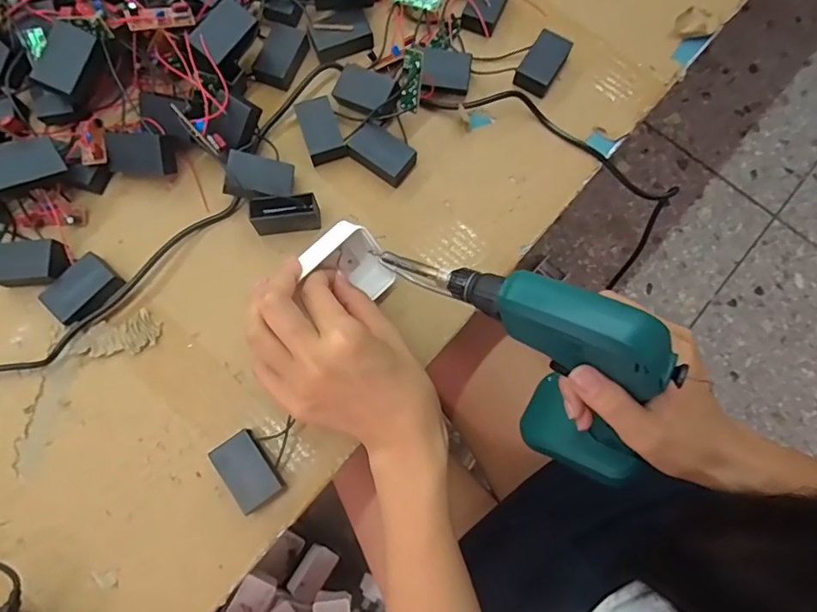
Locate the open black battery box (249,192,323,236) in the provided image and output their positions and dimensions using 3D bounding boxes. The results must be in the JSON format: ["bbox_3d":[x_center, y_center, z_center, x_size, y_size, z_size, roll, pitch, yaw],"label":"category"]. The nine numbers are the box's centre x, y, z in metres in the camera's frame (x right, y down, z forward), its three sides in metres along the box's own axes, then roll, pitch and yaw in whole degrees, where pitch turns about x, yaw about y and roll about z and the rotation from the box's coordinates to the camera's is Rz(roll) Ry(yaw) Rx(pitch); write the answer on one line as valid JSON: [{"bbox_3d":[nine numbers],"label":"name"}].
[{"bbox_3d":[-0.092,-0.068,0.391,0.049,0.032,0.015,-6,77,-3],"label":"open black battery box"}]

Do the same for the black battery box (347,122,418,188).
[{"bbox_3d":[-0.020,-0.120,0.412,0.049,0.015,0.033,32,78,6],"label":"black battery box"}]

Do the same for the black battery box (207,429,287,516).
[{"bbox_3d":[-0.107,0.110,0.350,0.030,0.019,0.047,-35,80,-9],"label":"black battery box"}]

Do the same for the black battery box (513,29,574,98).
[{"bbox_3d":[0.112,-0.202,0.434,0.029,0.015,0.052,30,78,5],"label":"black battery box"}]

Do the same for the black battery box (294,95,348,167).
[{"bbox_3d":[-0.069,-0.138,0.414,0.029,0.016,0.054,-19,78,-6],"label":"black battery box"}]

